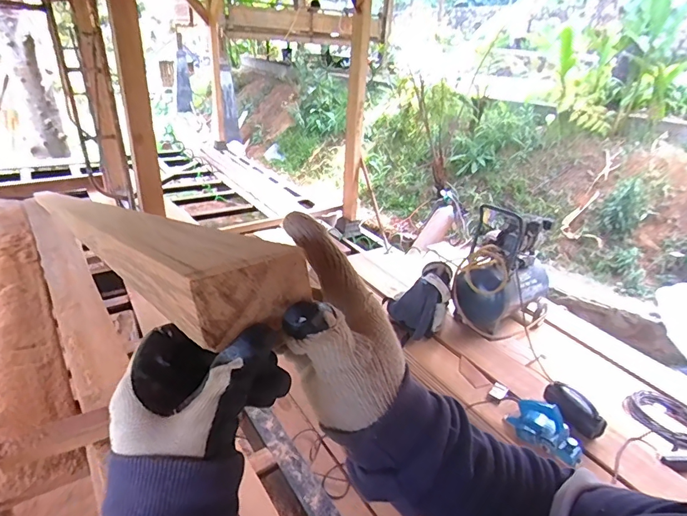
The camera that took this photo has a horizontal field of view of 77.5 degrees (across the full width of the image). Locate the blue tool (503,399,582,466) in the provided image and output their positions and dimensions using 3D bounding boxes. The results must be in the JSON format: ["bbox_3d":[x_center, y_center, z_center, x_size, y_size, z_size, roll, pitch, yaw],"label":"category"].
[{"bbox_3d":[0.709,0.600,1.513,0.254,0.140,0.100,21,31,30],"label":"blue tool"}]

